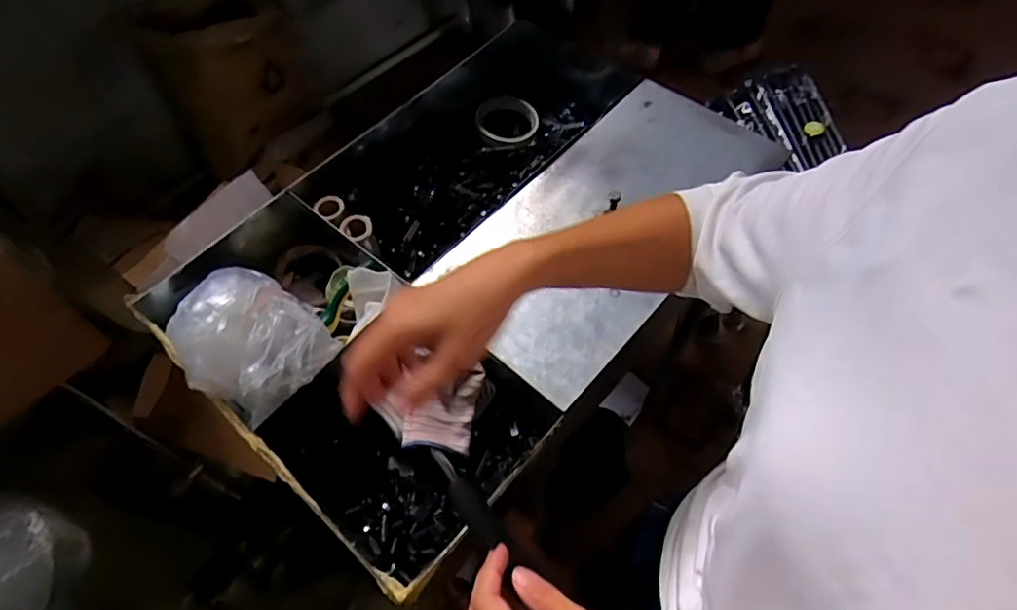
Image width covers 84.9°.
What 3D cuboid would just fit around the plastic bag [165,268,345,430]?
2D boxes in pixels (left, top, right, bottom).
[{"bbox_3d":[-0.232,0.030,0.496,0.101,0.087,0.114,40,69,21],"label":"plastic bag"}]

